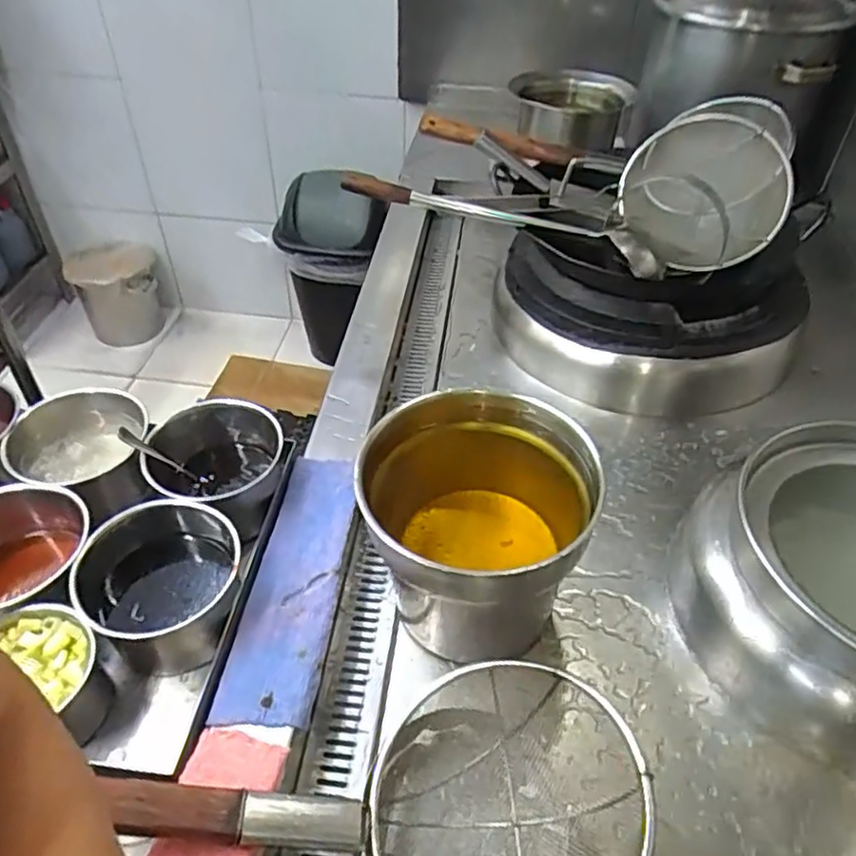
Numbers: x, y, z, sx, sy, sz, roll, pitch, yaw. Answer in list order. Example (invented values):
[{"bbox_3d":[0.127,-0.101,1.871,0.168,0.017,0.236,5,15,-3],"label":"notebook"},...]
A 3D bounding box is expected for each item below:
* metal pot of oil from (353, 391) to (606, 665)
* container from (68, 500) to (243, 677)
[{"bbox_3d":[0.049,0.122,0.717,0.222,0.226,0.230,1,43,-1],"label":"metal pot of oil"},{"bbox_3d":[-0.271,0.165,0.692,0.157,0.100,0.153,-13,45,-15],"label":"container"}]

